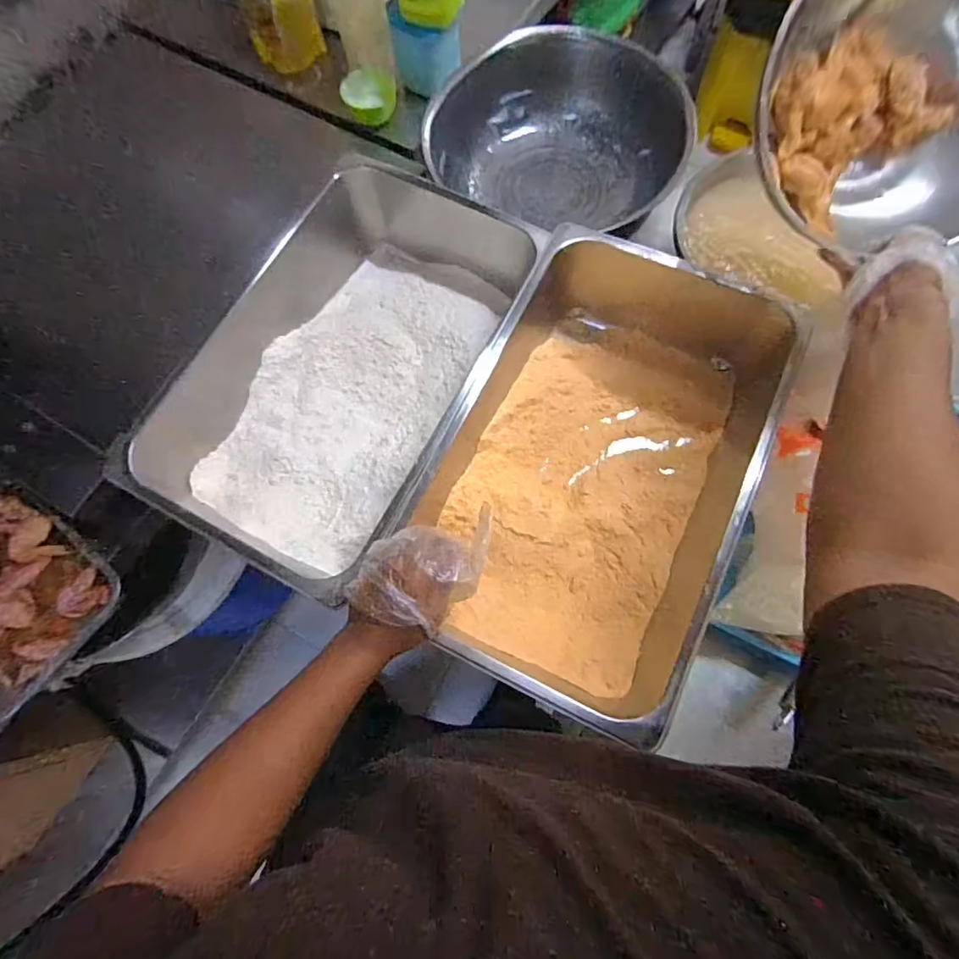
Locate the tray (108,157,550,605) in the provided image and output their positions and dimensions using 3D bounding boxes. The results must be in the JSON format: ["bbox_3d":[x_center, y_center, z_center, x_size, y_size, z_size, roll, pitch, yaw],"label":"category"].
[{"bbox_3d":[-0.153,-0.149,0.681,0.326,0.133,0.537,28,76,9],"label":"tray"}]

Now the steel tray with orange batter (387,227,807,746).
[{"bbox_3d":[0.141,-0.035,0.635,0.332,0.151,0.540,25,76,8],"label":"steel tray with orange batter"}]

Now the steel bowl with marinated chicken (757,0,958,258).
[{"bbox_3d":[0.400,-0.360,0.489,0.253,0.126,0.279,-16,108,1],"label":"steel bowl with marinated chicken"}]

